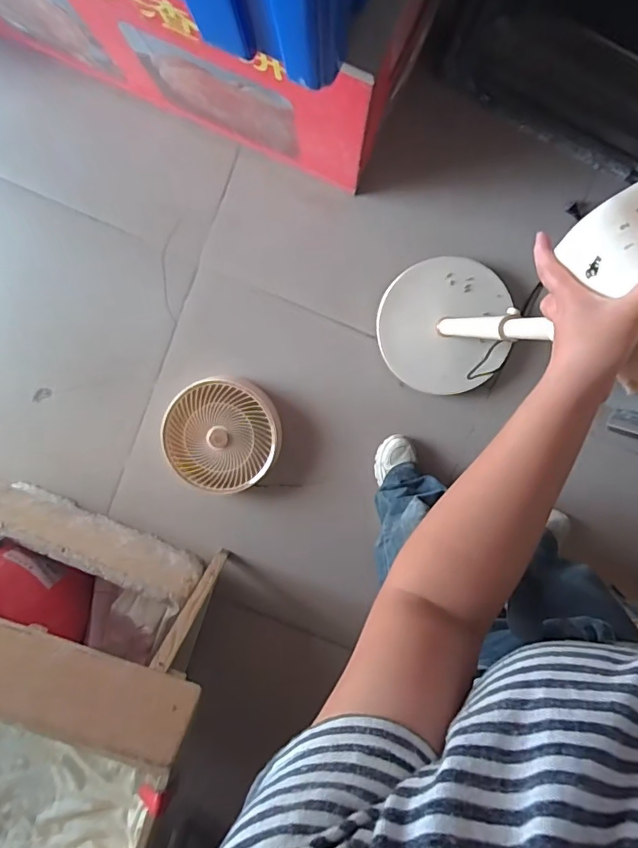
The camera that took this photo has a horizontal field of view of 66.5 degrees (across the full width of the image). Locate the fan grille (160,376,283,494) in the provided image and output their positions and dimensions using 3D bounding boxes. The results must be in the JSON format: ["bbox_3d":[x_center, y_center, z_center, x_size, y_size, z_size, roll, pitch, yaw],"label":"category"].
[{"bbox_3d":[-0.244,0.026,1.214,0.279,0.108,0.272,0,100,0],"label":"fan grille"}]

